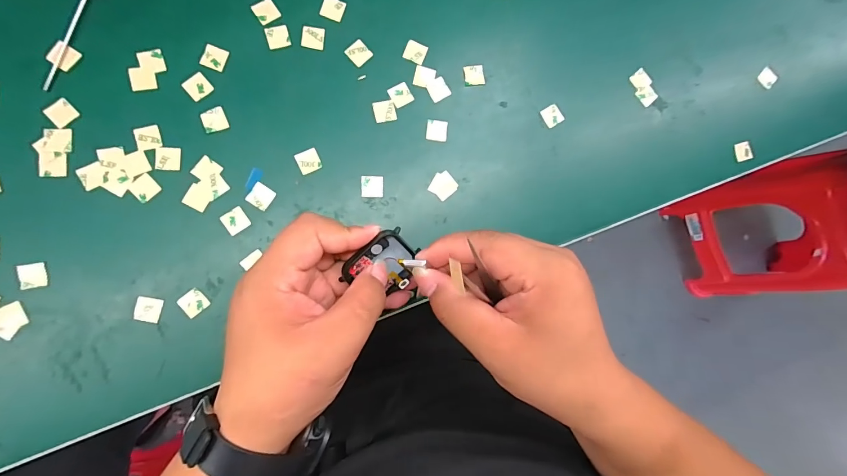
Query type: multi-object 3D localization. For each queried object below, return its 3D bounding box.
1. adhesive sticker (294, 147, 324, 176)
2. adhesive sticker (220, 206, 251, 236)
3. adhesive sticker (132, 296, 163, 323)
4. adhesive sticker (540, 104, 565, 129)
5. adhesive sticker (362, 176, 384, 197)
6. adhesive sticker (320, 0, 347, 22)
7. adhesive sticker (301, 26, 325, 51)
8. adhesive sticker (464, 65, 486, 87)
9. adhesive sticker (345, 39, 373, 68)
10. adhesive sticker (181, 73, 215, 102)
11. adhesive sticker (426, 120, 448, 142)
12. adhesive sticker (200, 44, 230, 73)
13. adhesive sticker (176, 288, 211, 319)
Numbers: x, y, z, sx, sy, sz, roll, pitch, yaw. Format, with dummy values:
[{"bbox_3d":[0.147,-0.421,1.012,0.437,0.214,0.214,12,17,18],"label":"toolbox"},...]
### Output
[{"bbox_3d":[-0.082,-0.055,0.269,0.016,0.004,0.016,-25,92,-12],"label":"adhesive sticker"},{"bbox_3d":[-0.130,-0.012,0.260,0.016,0.004,0.016,-37,93,-13],"label":"adhesive sticker"},{"bbox_3d":[-0.182,0.047,0.247,0.016,0.004,0.015,12,86,-8],"label":"adhesive sticker"},{"bbox_3d":[0.103,-0.097,0.298,0.016,0.004,0.016,-33,93,-3],"label":"adhesive sticker"},{"bbox_3d":[-0.037,-0.038,0.275,0.016,0.004,0.016,0,86,-10],"label":"adhesive sticker"},{"bbox_3d":[-0.067,-0.169,0.277,0.016,0.004,0.015,17,89,-12],"label":"adhesive sticker"},{"bbox_3d":[-0.080,-0.146,0.274,0.016,0.004,0.016,7,89,-13],"label":"adhesive sticker"},{"bbox_3d":[0.039,-0.126,0.290,0.016,0.004,0.016,-9,89,-8],"label":"adhesive sticker"},{"bbox_3d":[-0.048,-0.137,0.279,0.016,0.004,0.016,-45,99,-5],"label":"adhesive sticker"},{"bbox_3d":[-0.156,-0.104,0.260,0.016,0.004,0.016,-42,99,-12],"label":"adhesive sticker"},{"bbox_3d":[0.010,-0.081,0.285,0.016,0.004,0.016,4,87,-10],"label":"adhesive sticker"},{"bbox_3d":[-0.146,-0.126,0.262,0.015,0.004,0.016,19,85,-7],"label":"adhesive sticker"},{"bbox_3d":[-0.155,0.044,0.253,0.015,0.004,0.015,-43,102,-18],"label":"adhesive sticker"}]

